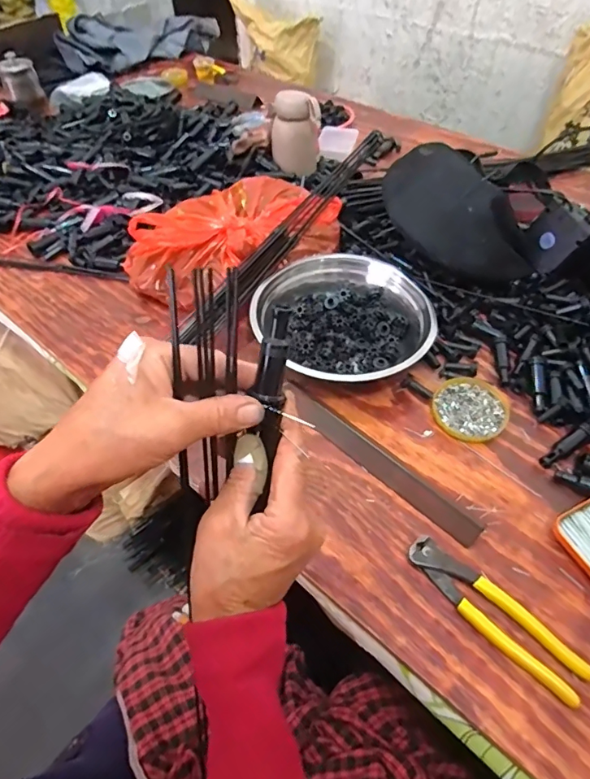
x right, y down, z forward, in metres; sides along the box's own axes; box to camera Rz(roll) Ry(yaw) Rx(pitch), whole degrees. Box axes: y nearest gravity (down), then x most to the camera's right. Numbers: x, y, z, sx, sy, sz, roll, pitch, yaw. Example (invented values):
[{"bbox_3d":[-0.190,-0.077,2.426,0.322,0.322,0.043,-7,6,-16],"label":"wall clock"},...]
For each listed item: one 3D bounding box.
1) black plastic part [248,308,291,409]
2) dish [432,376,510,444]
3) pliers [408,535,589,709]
[{"bbox_3d":[-0.014,-0.021,0.307,0.020,0.062,0.015,17,22,14],"label":"black plastic part"},{"bbox_3d":[0.206,0.022,0.564,0.081,0.010,0.088,-1,51,1],"label":"dish"},{"bbox_3d":[0.171,0.194,0.421,0.040,0.016,0.163,-37,60,-25],"label":"pliers"}]

